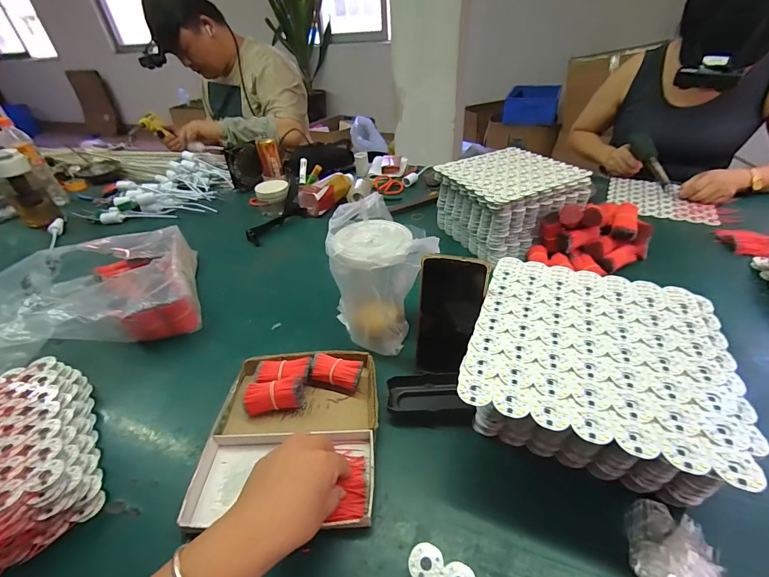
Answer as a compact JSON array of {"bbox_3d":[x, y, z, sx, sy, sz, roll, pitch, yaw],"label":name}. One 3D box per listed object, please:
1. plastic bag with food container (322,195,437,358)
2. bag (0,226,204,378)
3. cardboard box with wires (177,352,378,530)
[{"bbox_3d":[-0.007,-0.016,0.520,0.135,0.180,0.175,-13,39,-12],"label":"plastic bag with food container"},{"bbox_3d":[-0.552,0.002,0.645,0.380,0.111,0.359,-18,40,-17],"label":"bag"},{"bbox_3d":[-0.106,0.161,0.418,0.191,0.043,0.205,-1,38,4],"label":"cardboard box with wires"}]

